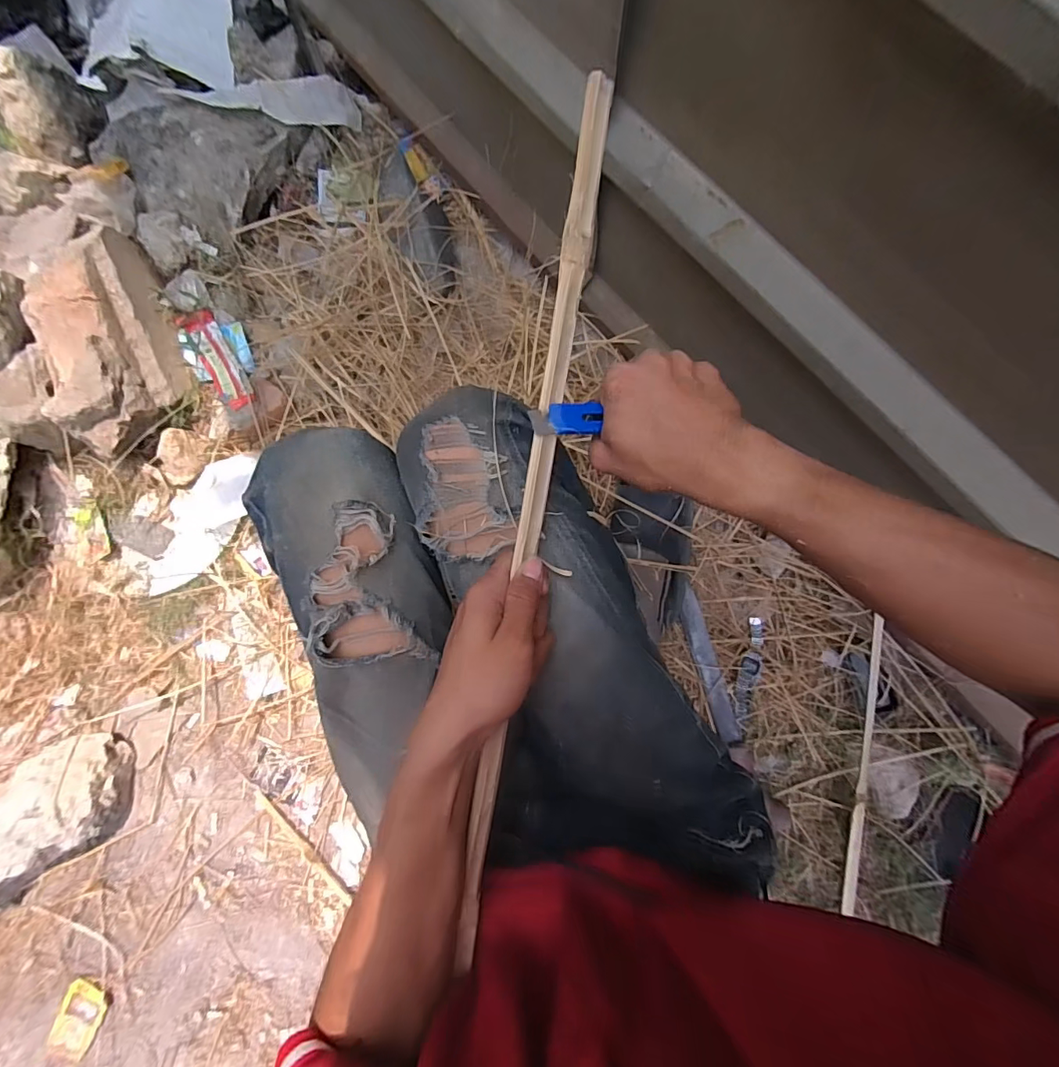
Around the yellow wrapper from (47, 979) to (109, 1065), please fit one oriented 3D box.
[{"bbox_3d":[-0.705,0.758,0.739,0.058,0.017,0.103,15,82,4],"label":"yellow wrapper"}]

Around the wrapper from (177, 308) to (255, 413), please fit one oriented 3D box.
[{"bbox_3d":[-0.554,-0.303,0.845,0.062,0.030,0.200,-30,81,-2],"label":"wrapper"}]

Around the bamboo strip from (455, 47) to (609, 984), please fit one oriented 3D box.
[{"bbox_3d":[0.001,-0.002,0.340,0.018,0.012,0.626,9,92,4],"label":"bamboo strip"}]

